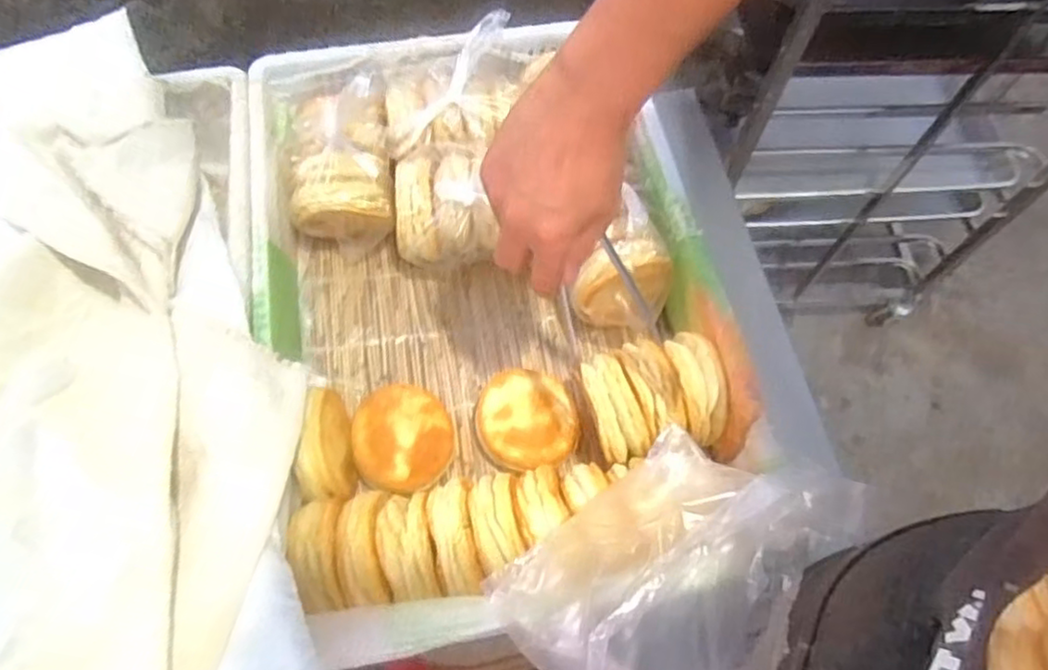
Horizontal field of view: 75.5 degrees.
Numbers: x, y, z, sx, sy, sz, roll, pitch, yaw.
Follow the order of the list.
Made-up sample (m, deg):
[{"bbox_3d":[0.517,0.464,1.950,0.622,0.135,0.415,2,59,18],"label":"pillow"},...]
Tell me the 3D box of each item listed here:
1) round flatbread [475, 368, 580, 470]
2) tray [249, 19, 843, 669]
[{"bbox_3d":[0.004,0.079,0.631,0.094,0.017,0.090,21,65,8],"label":"round flatbread"},{"bbox_3d":[-0.037,-0.033,0.654,0.398,0.119,0.582,-9,65,-6],"label":"tray"}]

